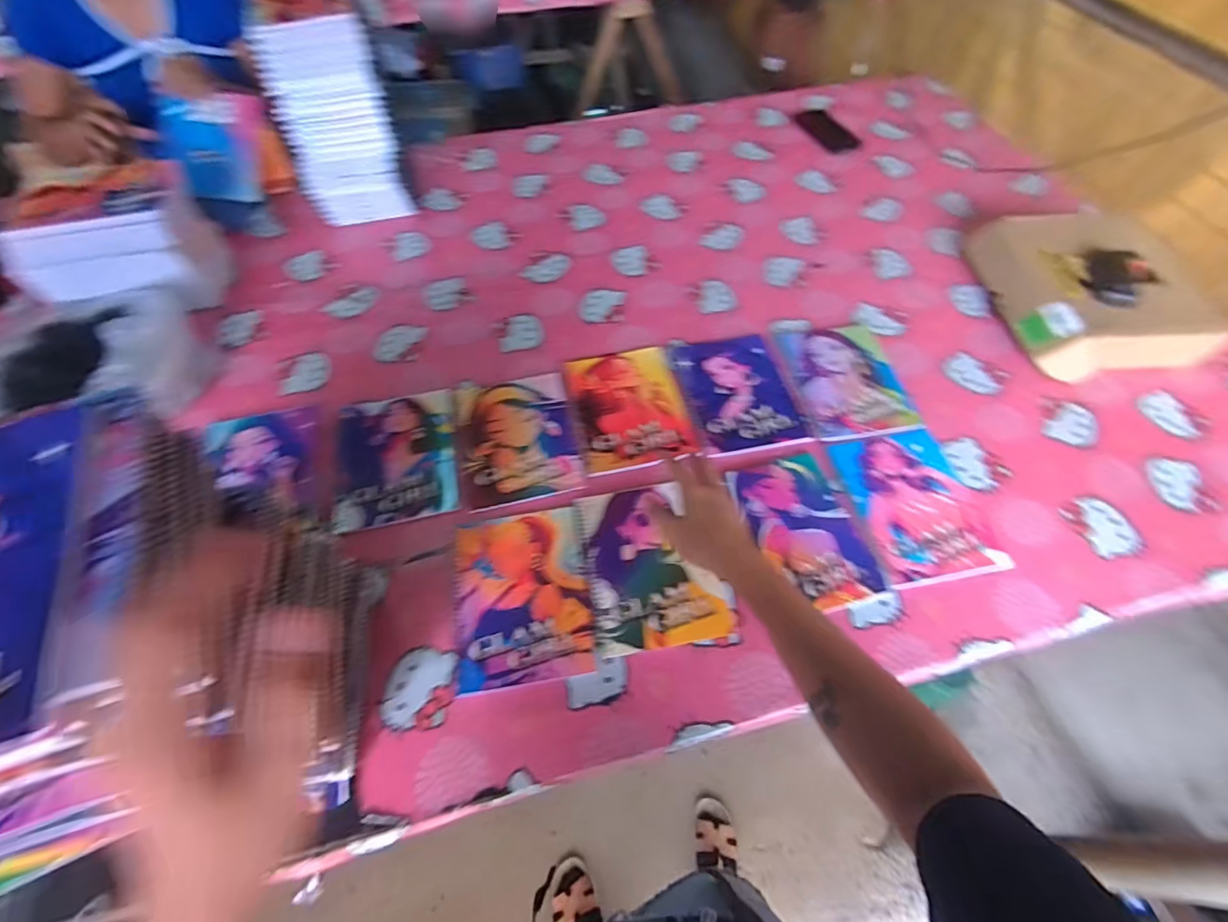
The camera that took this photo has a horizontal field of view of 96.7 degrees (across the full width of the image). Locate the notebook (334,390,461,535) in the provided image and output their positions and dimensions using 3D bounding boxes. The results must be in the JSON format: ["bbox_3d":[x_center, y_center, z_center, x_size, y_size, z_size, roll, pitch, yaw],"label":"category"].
[{"bbox_3d":[-0.284,-0.008,0.718,0.150,0.011,0.199,-12,58,-7],"label":"notebook"}]

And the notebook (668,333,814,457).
[{"bbox_3d":[0.173,-0.099,0.770,0.146,0.006,0.201,-10,58,-6],"label":"notebook"}]

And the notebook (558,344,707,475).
[{"bbox_3d":[0.020,-0.077,0.756,0.150,0.008,0.201,-12,58,-7],"label":"notebook"}]

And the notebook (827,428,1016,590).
[{"bbox_3d":[0.369,0.049,0.671,0.146,0.007,0.196,-9,57,-5],"label":"notebook"}]

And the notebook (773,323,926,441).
[{"bbox_3d":[0.334,-0.117,0.780,0.155,0.012,0.198,-7,57,-4],"label":"notebook"}]

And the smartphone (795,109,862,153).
[{"bbox_3d":[0.454,-0.709,1.171,0.063,0.014,0.179,-14,58,-8],"label":"smartphone"}]

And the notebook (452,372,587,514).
[{"bbox_3d":[-0.130,-0.034,0.732,0.151,0.009,0.206,-13,58,-8],"label":"notebook"}]

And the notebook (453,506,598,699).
[{"bbox_3d":[-0.104,0.149,0.615,0.146,0.015,0.189,-7,56,-6],"label":"notebook"}]

